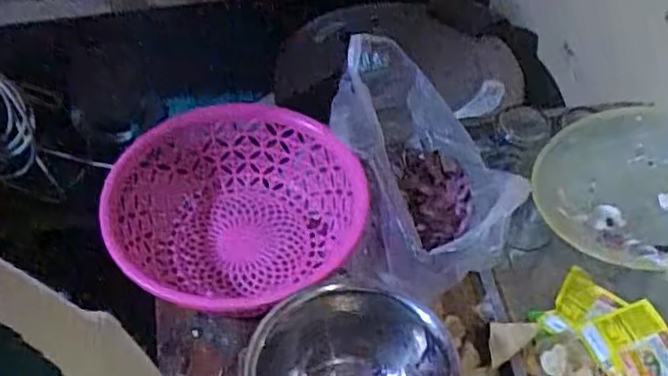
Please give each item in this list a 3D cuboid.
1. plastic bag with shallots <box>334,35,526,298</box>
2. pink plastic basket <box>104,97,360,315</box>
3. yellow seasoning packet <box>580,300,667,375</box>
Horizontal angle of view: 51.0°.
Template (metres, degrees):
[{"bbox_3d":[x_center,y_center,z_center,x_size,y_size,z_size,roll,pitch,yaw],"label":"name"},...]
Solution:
[{"bbox_3d":[0.087,-0.026,0.739,0.149,0.141,0.264,-4,50,-3],"label":"plastic bag with shallots"},{"bbox_3d":[-0.111,0.026,0.763,0.257,0.102,0.227,-36,59,-26],"label":"pink plastic basket"},{"bbox_3d":[0.293,0.159,0.683,0.080,0.018,0.084,-15,52,-12],"label":"yellow seasoning packet"}]

